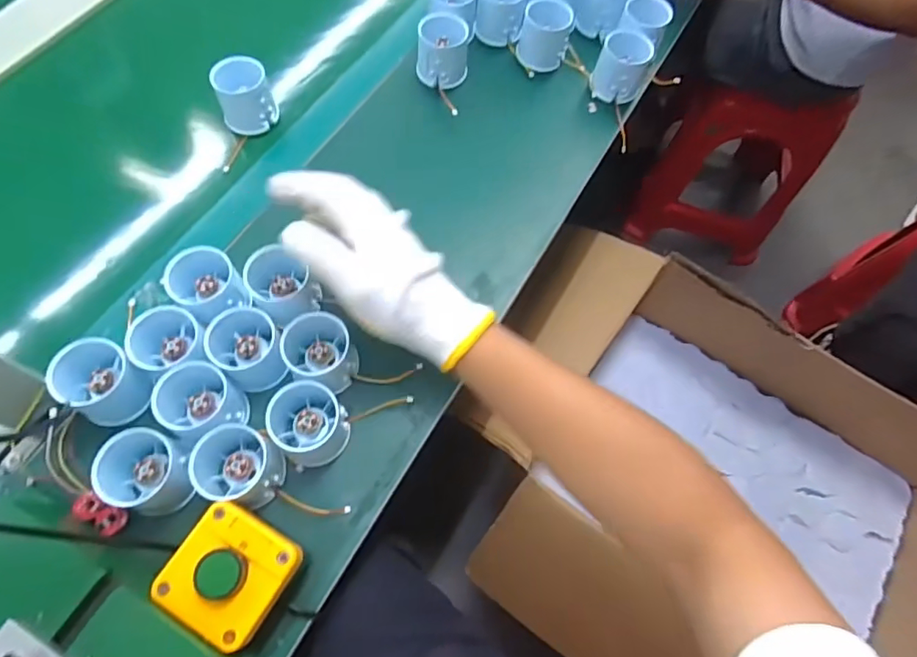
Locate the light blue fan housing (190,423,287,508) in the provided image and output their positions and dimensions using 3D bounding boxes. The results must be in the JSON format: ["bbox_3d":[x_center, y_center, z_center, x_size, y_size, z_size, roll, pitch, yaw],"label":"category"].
[{"bbox_3d":[-0.161,0.100,0.384,0.061,0.046,0.056,24,67,7],"label":"light blue fan housing"}]

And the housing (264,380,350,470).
[{"bbox_3d":[-0.114,0.069,0.401,0.055,0.049,0.056,1,66,-3],"label":"housing"}]

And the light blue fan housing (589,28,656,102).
[{"bbox_3d":[0.175,-0.279,0.572,0.055,0.053,0.054,24,67,7],"label":"light blue fan housing"}]

